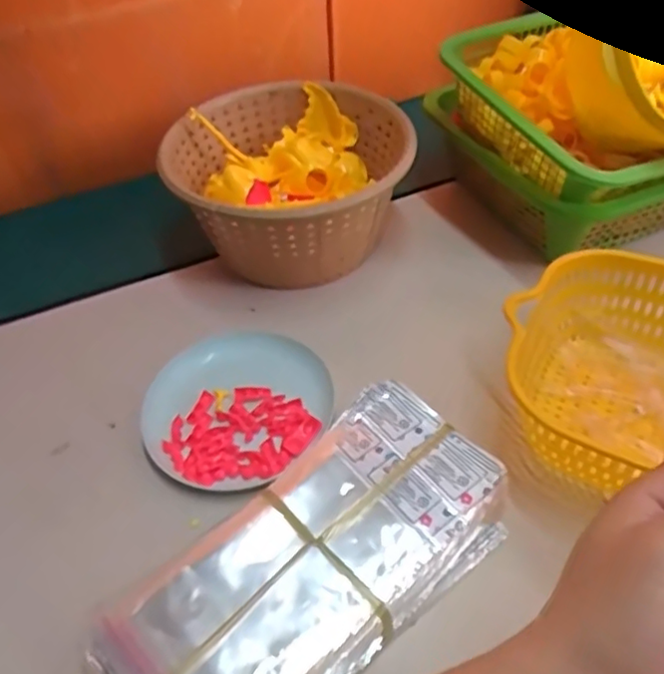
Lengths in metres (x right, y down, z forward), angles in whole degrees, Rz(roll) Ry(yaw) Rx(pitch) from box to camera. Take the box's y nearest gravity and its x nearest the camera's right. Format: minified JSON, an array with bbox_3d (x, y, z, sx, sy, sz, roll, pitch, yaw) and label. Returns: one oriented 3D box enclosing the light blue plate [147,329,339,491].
[{"bbox_3d":[-0.077,0.052,0.491,0.138,0.022,0.142,-2,46,2],"label":"light blue plate"}]

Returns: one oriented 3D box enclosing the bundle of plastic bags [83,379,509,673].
[{"bbox_3d":[-0.008,0.145,0.386,0.123,0.038,0.259,34,57,31],"label":"bundle of plastic bags"}]

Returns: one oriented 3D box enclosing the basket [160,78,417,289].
[{"bbox_3d":[-0.036,-0.149,0.614,0.209,0.115,0.220,-2,46,2],"label":"basket"}]

